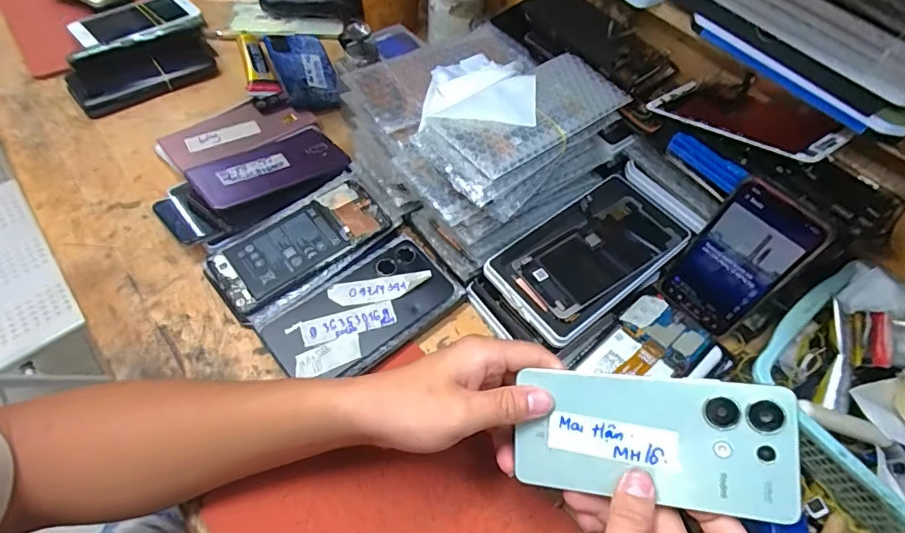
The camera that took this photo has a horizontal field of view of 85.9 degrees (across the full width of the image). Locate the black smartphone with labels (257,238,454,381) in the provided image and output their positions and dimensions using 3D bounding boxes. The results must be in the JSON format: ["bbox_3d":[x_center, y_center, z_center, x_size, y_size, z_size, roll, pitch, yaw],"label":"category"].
[{"bbox_3d":[-0.080,0.040,0.432,0.158,0.013,0.083,-38,73,-23],"label":"black smartphone with labels"}]

